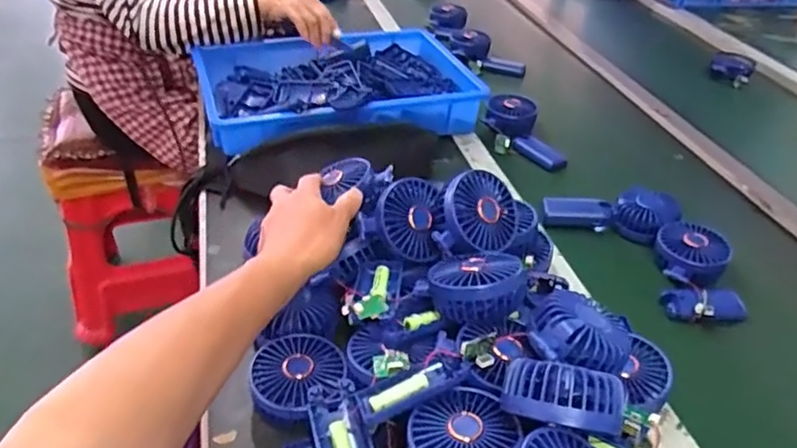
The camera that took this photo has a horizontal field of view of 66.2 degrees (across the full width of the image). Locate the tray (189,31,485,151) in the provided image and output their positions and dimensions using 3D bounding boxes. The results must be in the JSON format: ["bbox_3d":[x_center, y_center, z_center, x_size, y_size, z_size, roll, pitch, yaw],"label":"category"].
[{"bbox_3d":[-0.099,-0.239,1.022,0.441,0.068,0.323,-11,39,-19],"label":"tray"}]

